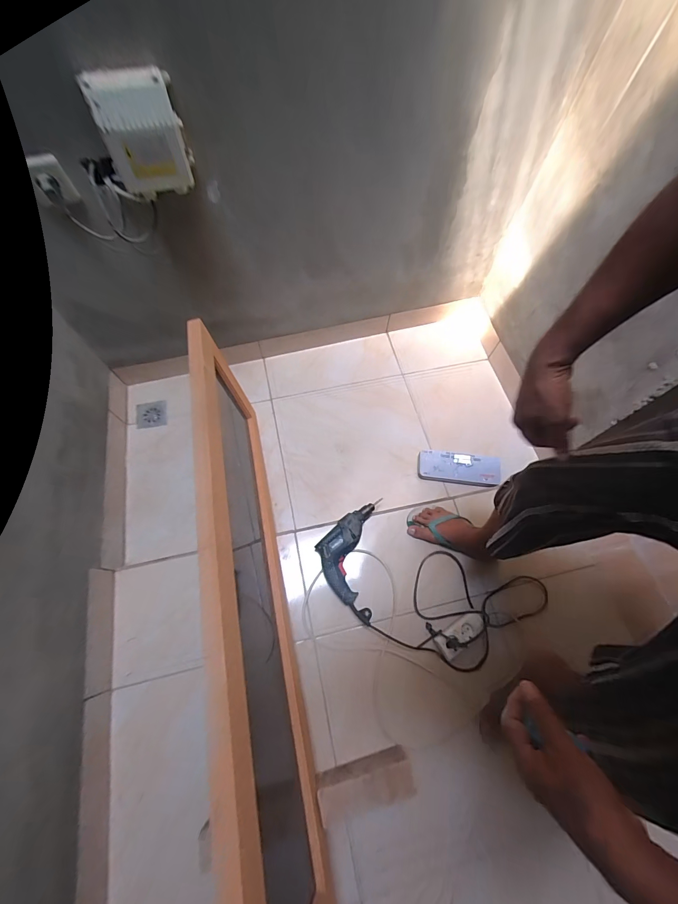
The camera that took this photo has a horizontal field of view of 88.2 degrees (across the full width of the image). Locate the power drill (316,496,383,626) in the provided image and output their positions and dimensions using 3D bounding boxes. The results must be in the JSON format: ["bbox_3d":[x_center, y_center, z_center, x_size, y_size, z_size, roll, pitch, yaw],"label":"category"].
[{"bbox_3d":[0.018,0.285,0.983,0.164,0.066,0.334,7,67,1],"label":"power drill"}]

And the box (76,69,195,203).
[{"bbox_3d":[-0.377,-0.611,0.680,0.141,0.174,0.079,-12,68,-7],"label":"box"}]

